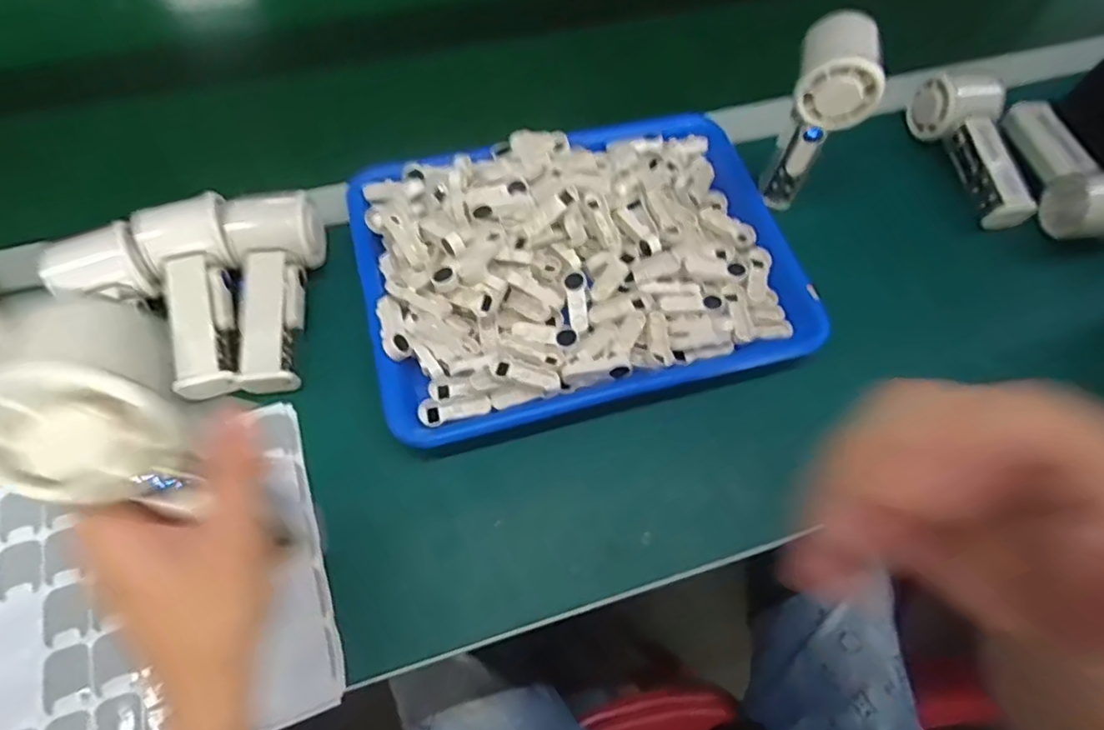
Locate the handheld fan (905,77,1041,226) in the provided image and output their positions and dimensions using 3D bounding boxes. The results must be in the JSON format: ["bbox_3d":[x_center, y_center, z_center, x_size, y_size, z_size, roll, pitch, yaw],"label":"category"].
[{"bbox_3d":[0.392,-0.196,0.563,0.058,0.052,0.153,-18,77,-12],"label":"handheld fan"}]

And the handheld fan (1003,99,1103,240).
[{"bbox_3d":[0.465,-0.178,0.572,0.067,0.073,0.162,-13,64,-10],"label":"handheld fan"}]

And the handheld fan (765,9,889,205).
[{"bbox_3d":[0.206,-0.191,0.489,0.053,0.150,0.057,12,62,3],"label":"handheld fan"}]

